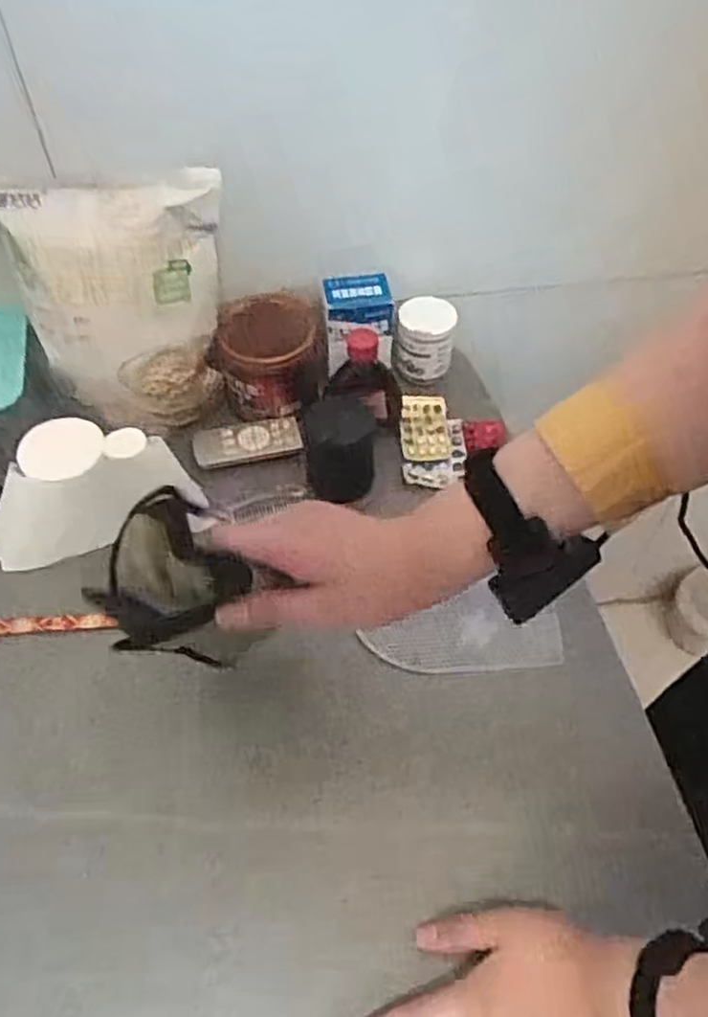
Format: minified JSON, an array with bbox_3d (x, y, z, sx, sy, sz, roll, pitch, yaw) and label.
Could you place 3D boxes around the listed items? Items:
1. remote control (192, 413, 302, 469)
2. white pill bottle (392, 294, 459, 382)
[{"bbox_3d":[-0.108,-0.071,0.769,0.109,0.021,0.038,-19,56,-13],"label":"remote control"},{"bbox_3d":[0.077,-0.182,0.807,0.060,0.069,0.068,11,55,8],"label":"white pill bottle"}]

